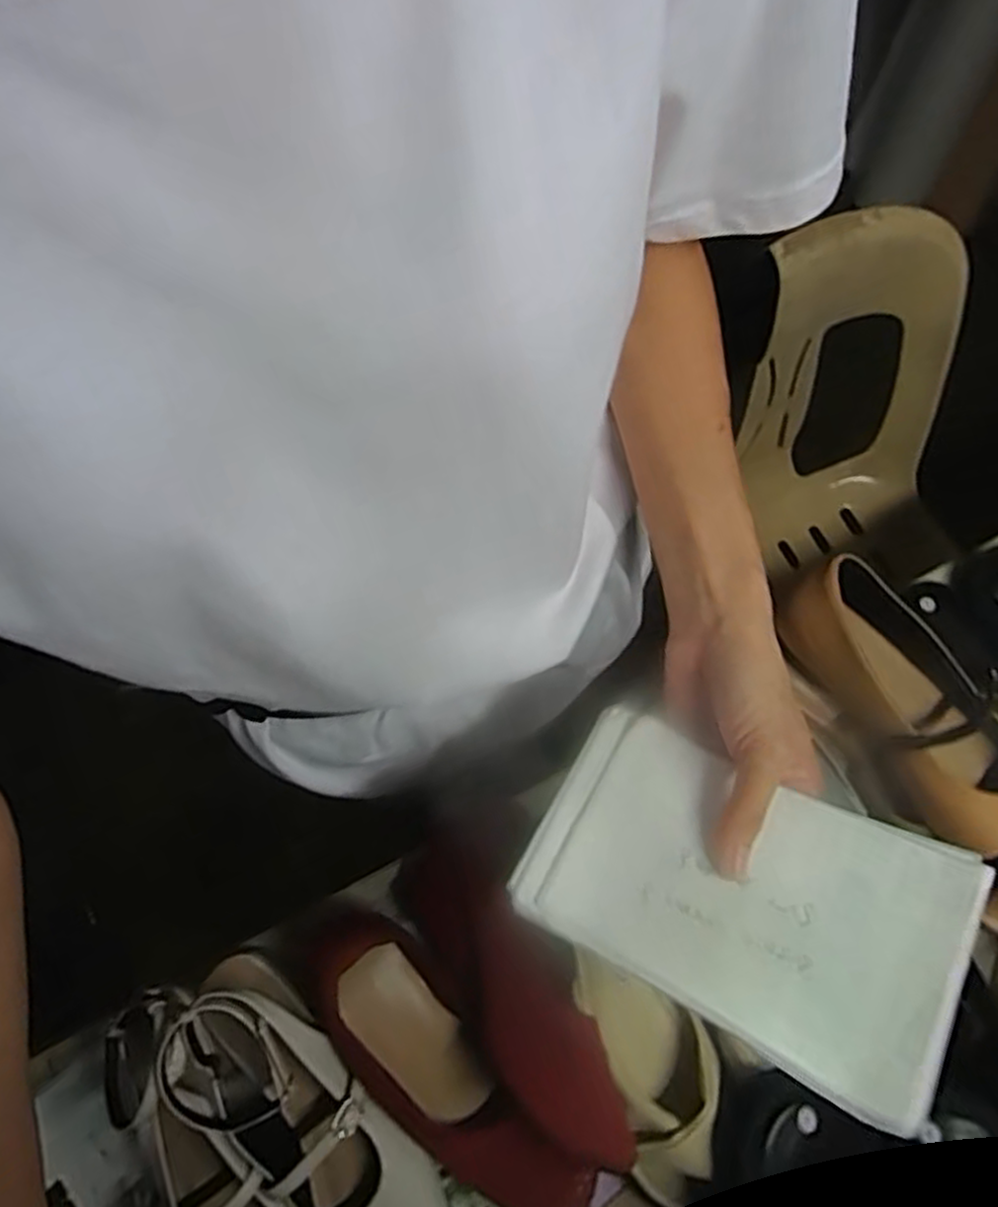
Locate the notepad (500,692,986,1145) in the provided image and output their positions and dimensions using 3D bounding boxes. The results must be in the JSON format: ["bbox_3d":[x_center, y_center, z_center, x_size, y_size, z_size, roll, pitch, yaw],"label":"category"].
[{"bbox_3d":[0.102,0.120,0.313,0.167,0.017,0.104,25,67,18],"label":"notepad"}]

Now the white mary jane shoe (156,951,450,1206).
[{"bbox_3d":[-0.115,0.327,0.459,0.082,0.069,0.226,-40,86,-11],"label":"white mary jane shoe"}]

